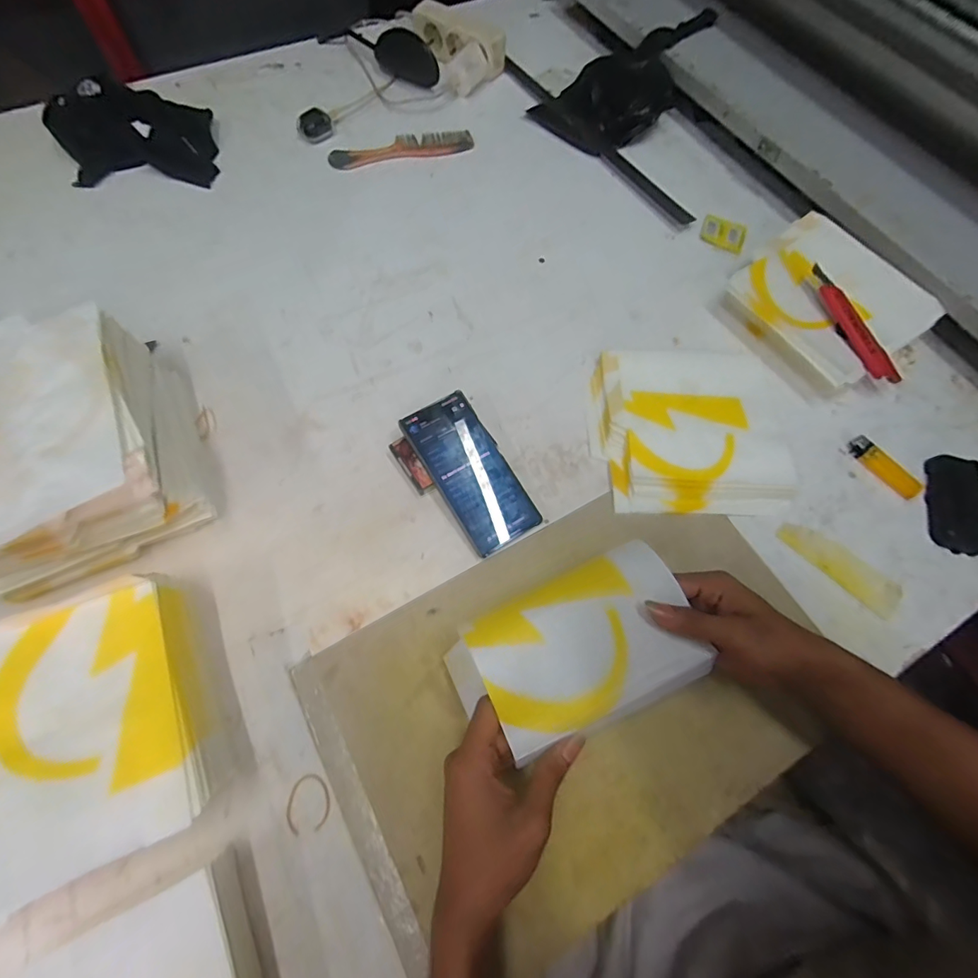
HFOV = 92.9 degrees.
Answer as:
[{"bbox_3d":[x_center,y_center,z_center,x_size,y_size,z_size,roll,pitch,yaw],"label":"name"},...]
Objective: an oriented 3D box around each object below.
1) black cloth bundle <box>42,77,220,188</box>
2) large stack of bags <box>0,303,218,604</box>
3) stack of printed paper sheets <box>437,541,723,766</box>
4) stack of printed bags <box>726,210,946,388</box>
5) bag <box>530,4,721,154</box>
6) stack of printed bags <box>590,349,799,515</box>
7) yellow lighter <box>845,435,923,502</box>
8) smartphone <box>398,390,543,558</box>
[{"bbox_3d":[-0.493,-0.488,0.639,0.197,0.064,0.132,-9,68,-7],"label":"black cloth bundle"},{"bbox_3d":[-0.390,-0.039,0.420,0.195,0.124,0.210,-21,70,-12],"label":"large stack of bags"},{"bbox_3d":[0.069,0.124,0.359,0.185,0.022,0.112,-22,70,-12],"label":"stack of printed paper sheets"},{"bbox_3d":[0.411,-0.232,0.571,0.189,0.045,0.200,-32,72,-15],"label":"stack of printed bags"},{"bbox_3d":[0.227,-0.644,0.734,0.303,0.079,0.168,-35,73,-16],"label":"bag"},{"bbox_3d":[0.221,-0.074,0.518,0.208,0.027,0.207,0,67,-3],"label":"stack of printed bags"},{"bbox_3d":[0.437,-0.025,0.512,0.026,0.009,0.082,-37,74,-17],"label":"yellow lighter"},{"bbox_3d":[-0.019,-0.018,0.472,0.074,0.006,0.161,-31,82,-11],"label":"smartphone"}]

